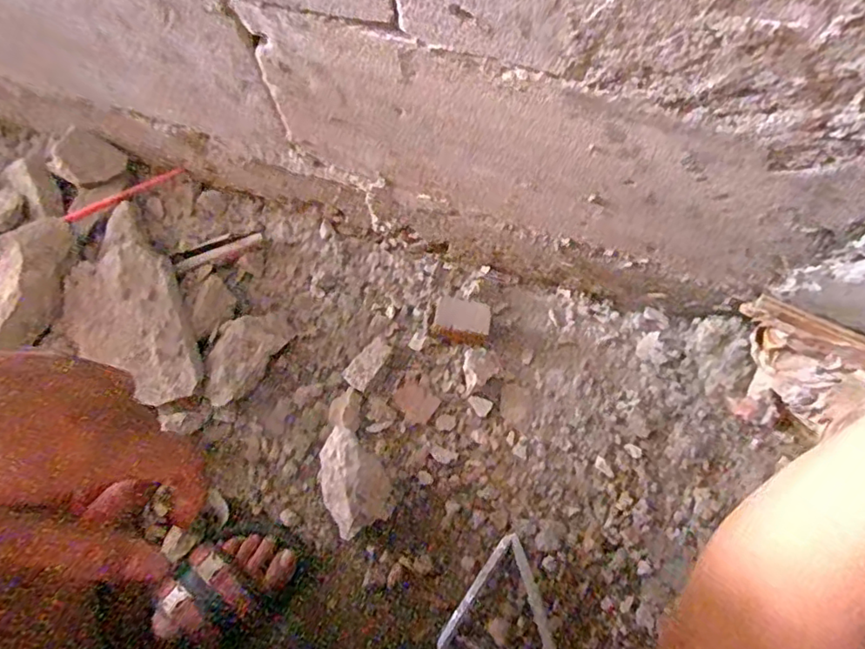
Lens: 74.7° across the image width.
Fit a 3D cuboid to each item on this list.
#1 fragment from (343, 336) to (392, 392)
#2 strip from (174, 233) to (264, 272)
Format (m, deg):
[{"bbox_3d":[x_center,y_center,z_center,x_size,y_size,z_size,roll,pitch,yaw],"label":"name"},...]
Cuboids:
[{"bbox_3d":[-0.076,0.047,0.686,0.031,0.016,0.066,34,77,11],"label":"fragment"},{"bbox_3d":[-0.267,-0.092,0.712,0.110,0.006,0.016,-26,73,-21],"label":"strip"}]

